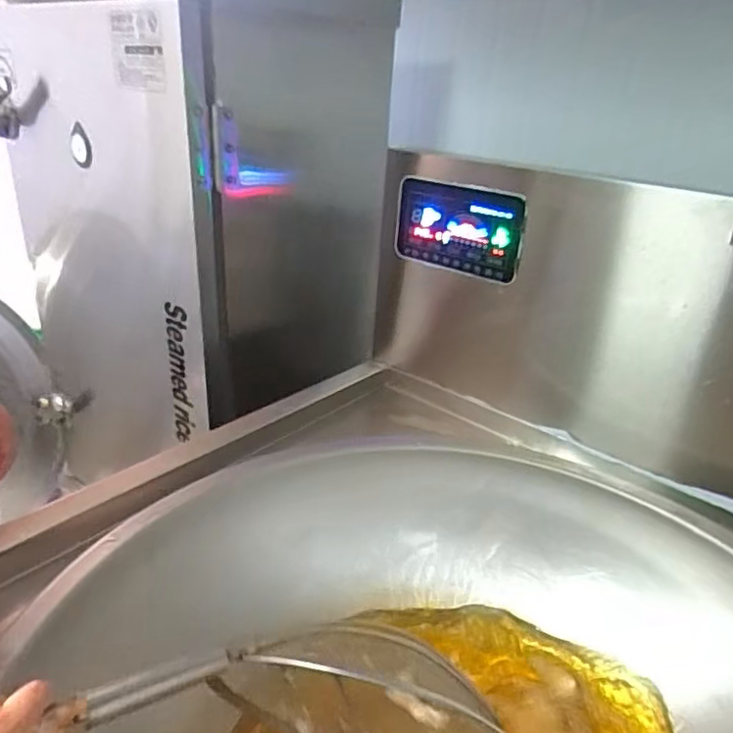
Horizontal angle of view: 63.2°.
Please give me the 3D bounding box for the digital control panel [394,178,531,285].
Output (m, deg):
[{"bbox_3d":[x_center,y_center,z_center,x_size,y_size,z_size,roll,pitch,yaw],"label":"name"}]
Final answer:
[{"bbox_3d":[0.146,-0.228,0.985,0.247,0.144,0.022,24,34,28],"label":"digital control panel"}]

